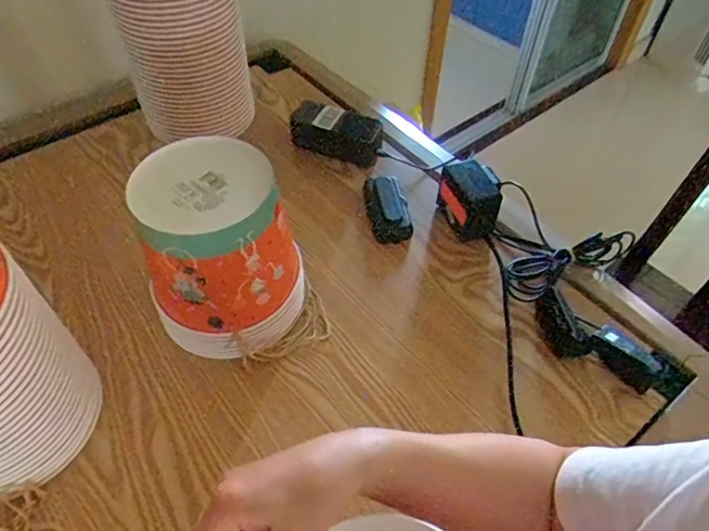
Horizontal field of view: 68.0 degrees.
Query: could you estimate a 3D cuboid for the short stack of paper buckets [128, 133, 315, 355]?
[{"bbox_3d":[-0.132,-0.007,0.542,0.158,0.184,0.145,-14,53,-13],"label":"short stack of paper buckets"}]

